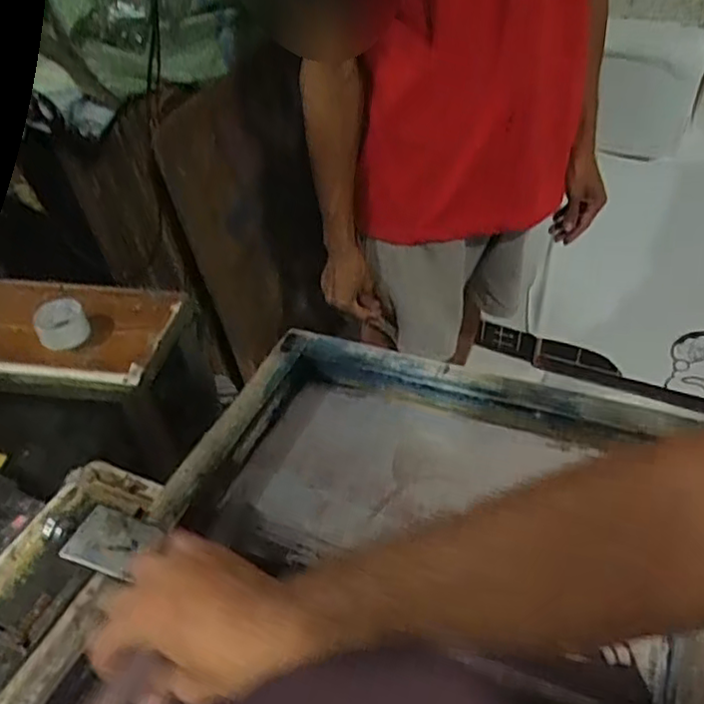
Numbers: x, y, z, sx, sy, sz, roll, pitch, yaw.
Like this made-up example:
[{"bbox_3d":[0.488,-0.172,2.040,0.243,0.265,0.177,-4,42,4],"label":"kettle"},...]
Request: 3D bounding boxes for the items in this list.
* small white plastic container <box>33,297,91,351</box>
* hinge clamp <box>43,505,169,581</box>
[{"bbox_3d":[-0.484,-0.048,1.124,0.080,0.033,0.102,-26,47,-20],"label":"small white plastic container"},{"bbox_3d":[-0.217,0.157,0.572,0.102,0.021,0.054,9,45,22],"label":"hinge clamp"}]

